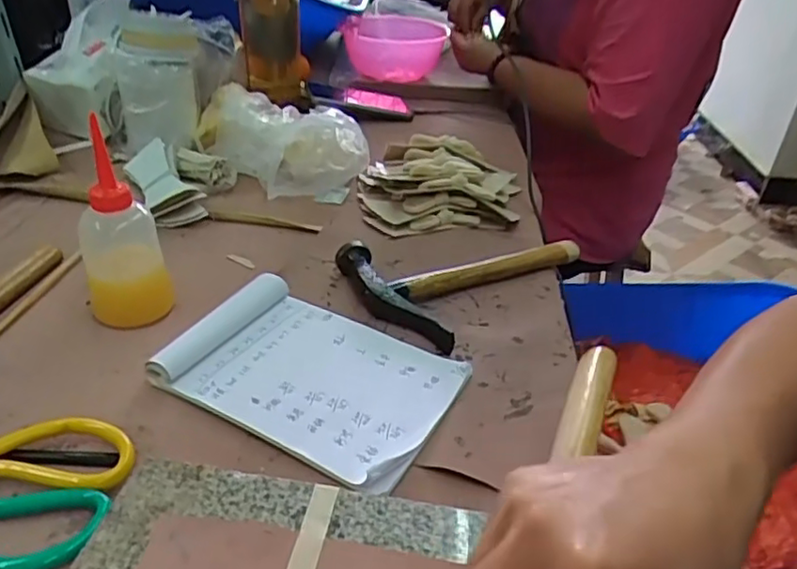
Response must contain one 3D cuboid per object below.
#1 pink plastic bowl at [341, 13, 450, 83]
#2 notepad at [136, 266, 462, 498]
[{"bbox_3d":[-0.011,-0.415,1.132,0.171,0.110,0.187,-1,34,-8],"label":"pink plastic bowl"},{"bbox_3d":[-0.063,0.064,0.478,0.203,0.024,0.139,19,37,21],"label":"notepad"}]

